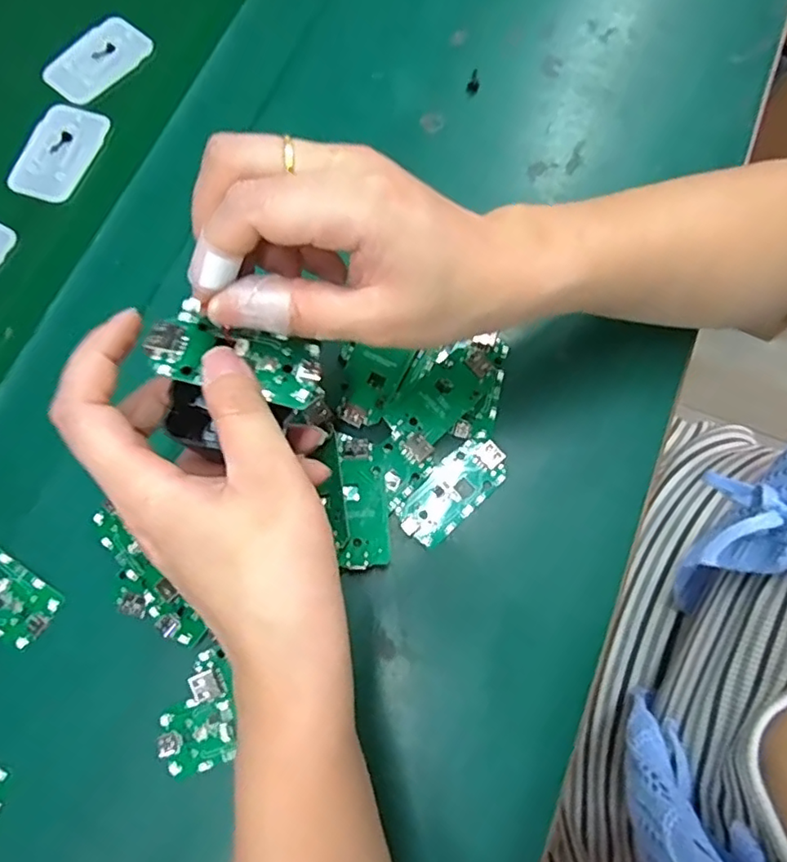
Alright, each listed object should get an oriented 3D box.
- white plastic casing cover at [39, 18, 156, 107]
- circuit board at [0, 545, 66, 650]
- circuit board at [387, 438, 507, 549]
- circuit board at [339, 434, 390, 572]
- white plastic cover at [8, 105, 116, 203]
[{"bbox_3d":[-0.199,-0.251,0.400,0.037,0.004,0.070,38,77,10],"label":"white plastic casing cover"},{"bbox_3d":[-0.197,0.079,0.295,0.064,0.004,0.031,35,77,9],"label":"circuit board"},{"bbox_3d":[0.031,0.030,0.307,0.063,0.005,0.031,-42,78,-11],"label":"circuit board"},{"bbox_3d":[-0.015,0.034,0.296,0.021,0.005,0.066,-2,71,-5],"label":"circuit board"},{"bbox_3d":[-0.214,-0.180,0.379,0.043,0.004,0.070,16,74,4],"label":"white plastic cover"}]

